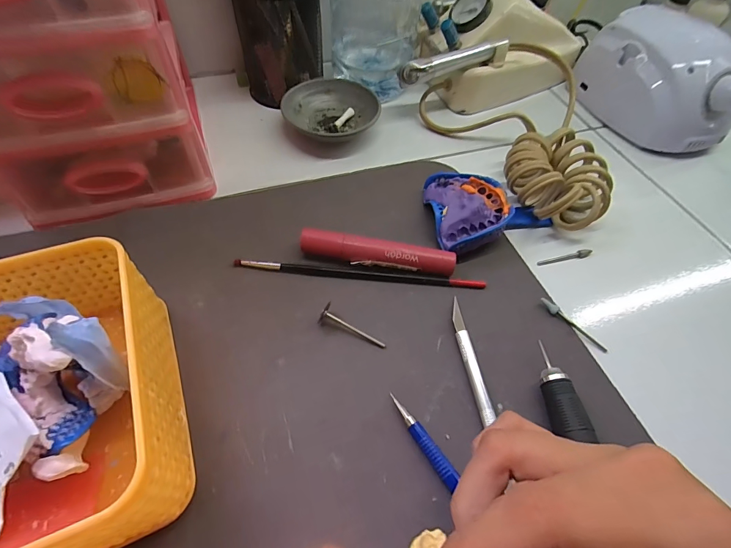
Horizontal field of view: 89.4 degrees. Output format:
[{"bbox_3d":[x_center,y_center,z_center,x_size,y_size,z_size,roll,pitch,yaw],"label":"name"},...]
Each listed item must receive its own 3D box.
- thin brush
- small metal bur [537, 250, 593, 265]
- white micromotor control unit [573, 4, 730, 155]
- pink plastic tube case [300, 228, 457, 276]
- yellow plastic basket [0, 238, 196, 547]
[{"bbox_3d":[-0.004,-0.001,0.255,0.170,0.005,0.007,5,55,1],"label":"thin brush"},{"bbox_3d":[0.150,-0.011,0.277,0.044,0.007,0.007,-13,56,-12],"label":"small metal bur"},{"bbox_3d":[0.282,-0.190,0.360,0.079,0.080,0.135,-9,56,-9],"label":"white micromotor control unit"},{"bbox_3d":[0.008,-0.013,0.257,0.105,0.018,0.014,9,55,4],"label":"pink plastic tube case"},{"bbox_3d":[-0.159,0.065,0.164,0.131,0.065,0.136,-19,58,-15],"label":"yellow plastic basket"}]

